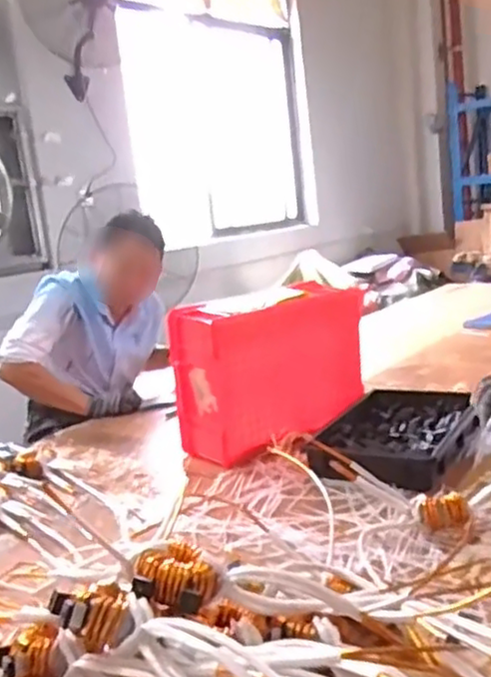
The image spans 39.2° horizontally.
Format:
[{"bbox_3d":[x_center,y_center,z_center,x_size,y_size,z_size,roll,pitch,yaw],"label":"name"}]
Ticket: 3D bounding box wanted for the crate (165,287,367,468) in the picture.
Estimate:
[{"bbox_3d":[0.060,0.056,1.386,0.382,0.272,0.194,-14,13,-33],"label":"crate"}]

